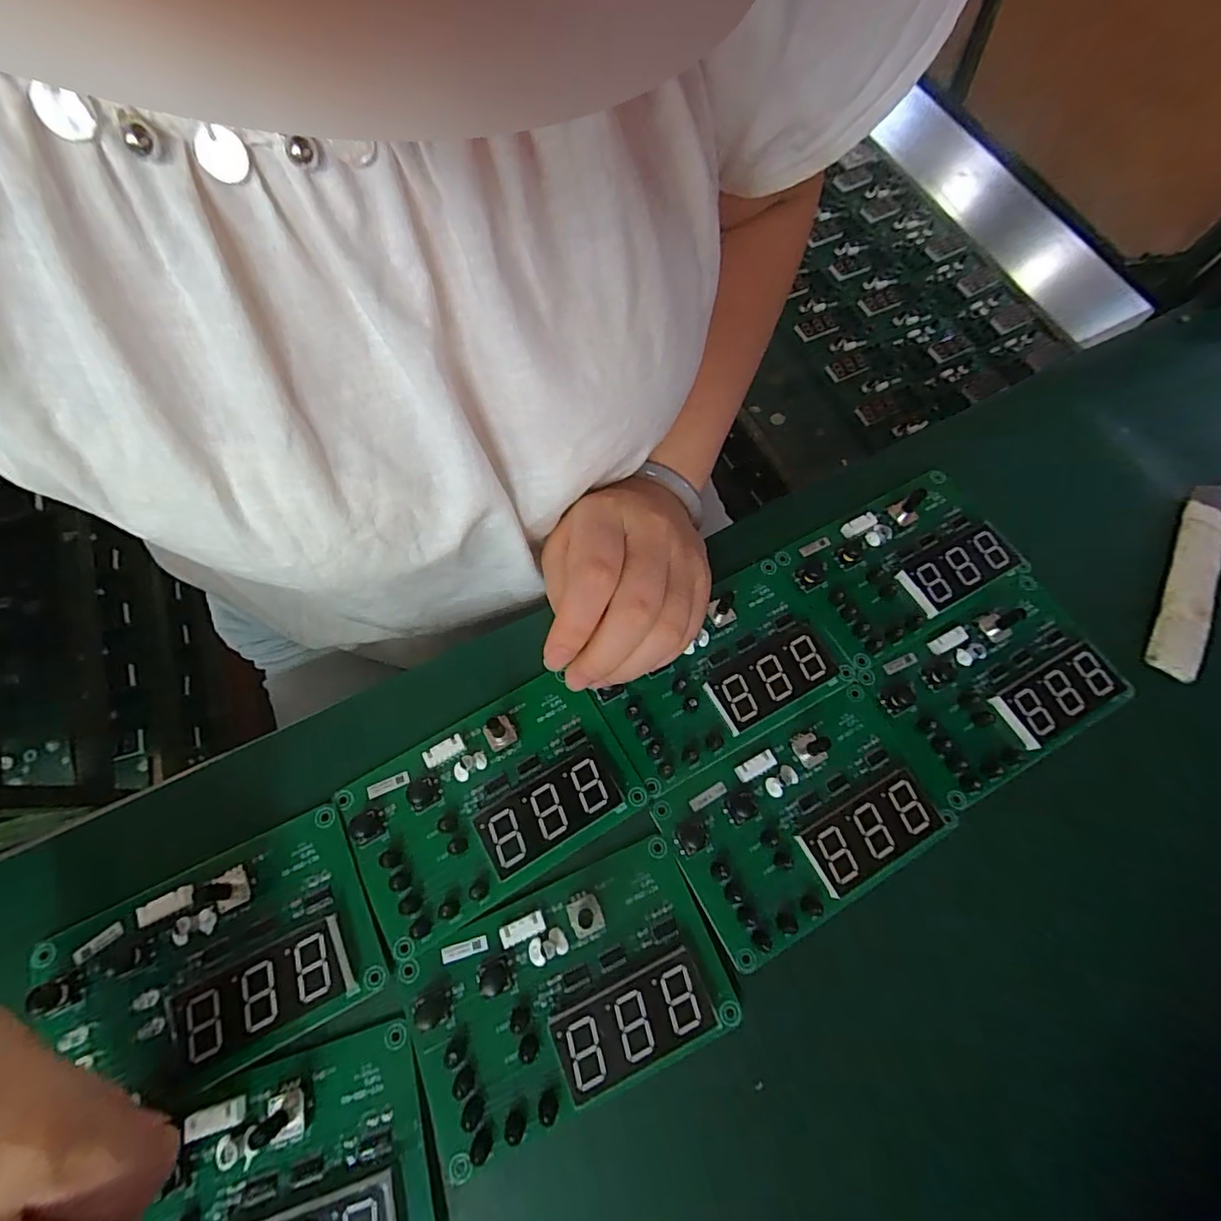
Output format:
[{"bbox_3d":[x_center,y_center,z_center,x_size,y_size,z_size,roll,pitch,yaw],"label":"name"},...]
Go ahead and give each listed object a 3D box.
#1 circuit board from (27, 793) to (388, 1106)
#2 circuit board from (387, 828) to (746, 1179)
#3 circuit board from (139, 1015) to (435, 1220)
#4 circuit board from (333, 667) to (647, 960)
[{"bbox_3d":[-0.157,0.138,0.216,0.116,0.012,0.074,-25,73,-11],"label":"circuit board"},{"bbox_3d":[-0.017,0.151,0.220,0.117,0.014,0.075,-22,72,-10],"label":"circuit board"},{"bbox_3d":[-0.124,0.205,0.192,0.113,0.015,0.073,-17,71,-8],"label":"circuit board"},{"bbox_3d":[-0.052,0.082,0.244,0.118,0.012,0.074,-29,74,-12],"label":"circuit board"}]

